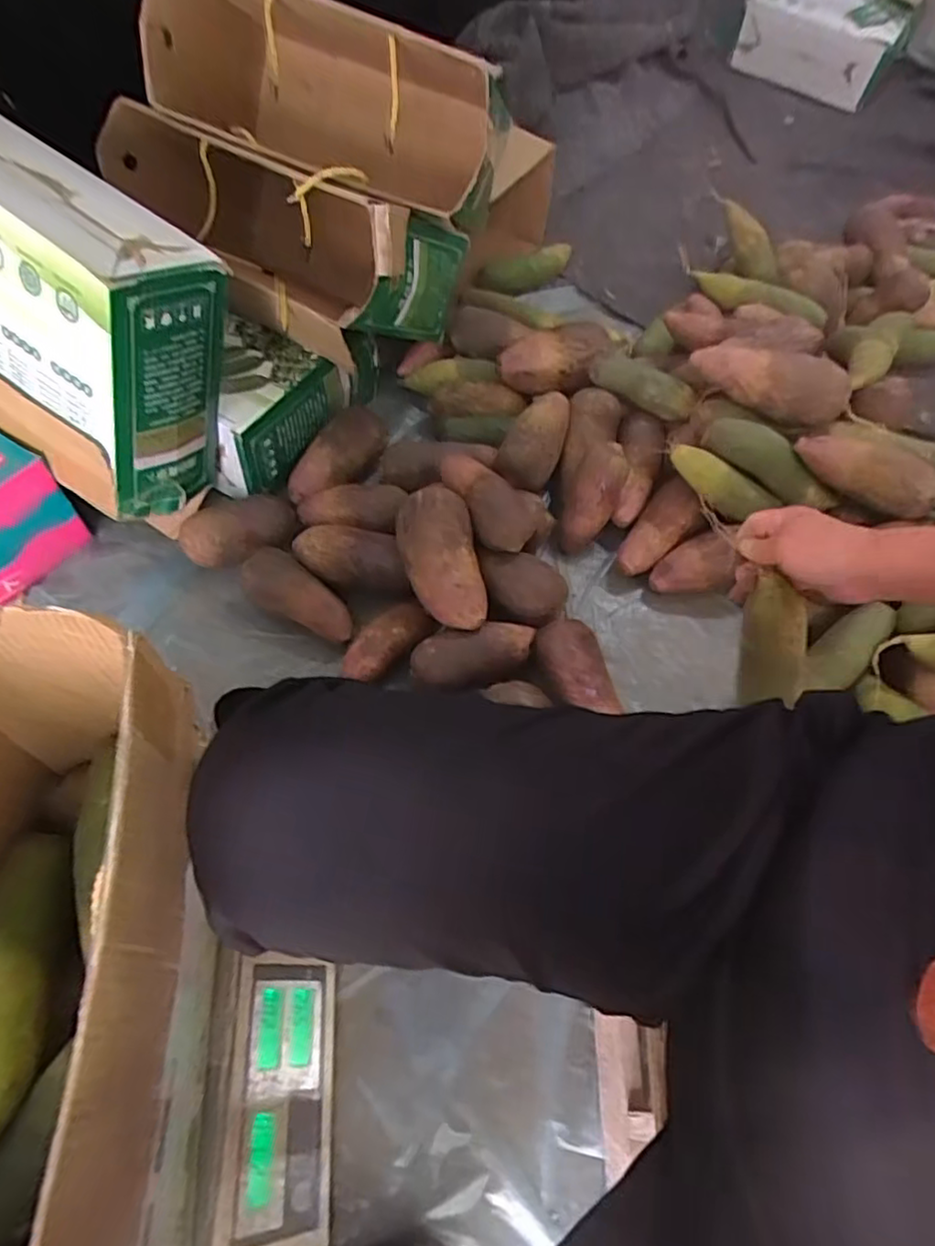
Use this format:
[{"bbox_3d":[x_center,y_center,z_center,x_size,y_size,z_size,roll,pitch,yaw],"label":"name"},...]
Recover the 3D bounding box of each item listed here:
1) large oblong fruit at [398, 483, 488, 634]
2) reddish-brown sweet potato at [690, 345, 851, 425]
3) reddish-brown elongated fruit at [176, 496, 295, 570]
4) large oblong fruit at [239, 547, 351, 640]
[{"bbox_3d":[-0.029,-0.071,0.735,0.078,0.055,0.165,-7,76,-30],"label":"large oblong fruit"},{"bbox_3d":[0.361,-0.296,0.807,0.187,0.059,0.082,9,60,1],"label":"reddish-brown sweet potato"},{"bbox_3d":[-0.274,-0.111,0.808,0.135,0.059,0.075,-13,62,-12],"label":"reddish-brown elongated fruit"},{"bbox_3d":[-0.192,-0.033,0.775,0.143,0.054,0.072,34,62,-2],"label":"large oblong fruit"}]

